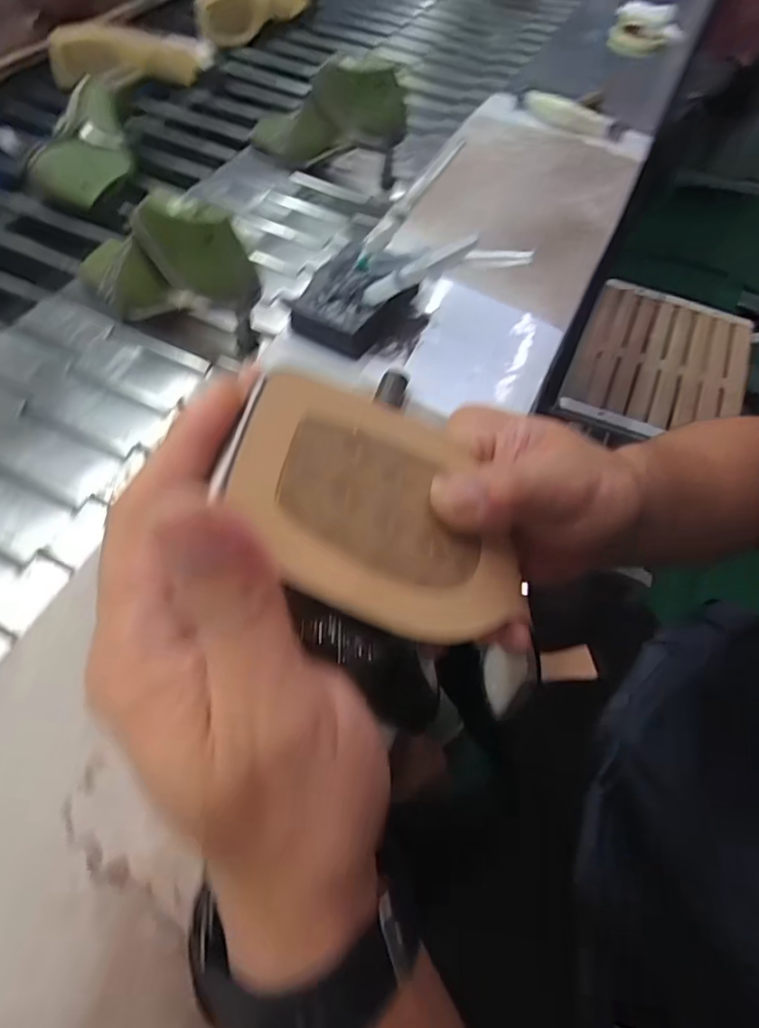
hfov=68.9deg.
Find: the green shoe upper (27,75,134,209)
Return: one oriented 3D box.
[{"bbox_3d":[-0.402,-0.494,0.744,0.124,0.077,0.203,-11,61,-13],"label":"green shoe upper"}]

